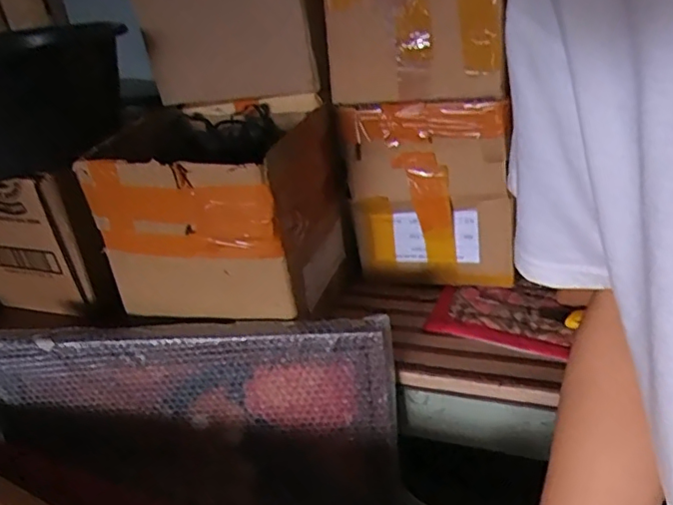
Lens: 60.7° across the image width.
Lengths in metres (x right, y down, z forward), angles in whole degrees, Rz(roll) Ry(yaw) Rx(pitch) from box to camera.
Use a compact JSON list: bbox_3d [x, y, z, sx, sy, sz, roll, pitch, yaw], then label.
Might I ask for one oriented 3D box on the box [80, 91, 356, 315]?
[{"bbox_3d":[-0.166,-0.070,0.867,0.319,0.242,0.305,1,28,14],"label":"box"}]

